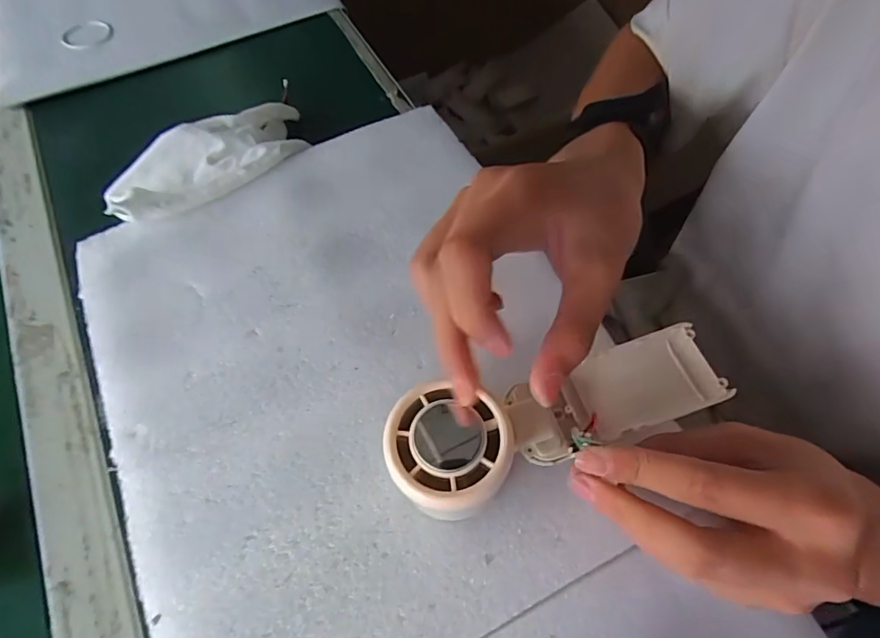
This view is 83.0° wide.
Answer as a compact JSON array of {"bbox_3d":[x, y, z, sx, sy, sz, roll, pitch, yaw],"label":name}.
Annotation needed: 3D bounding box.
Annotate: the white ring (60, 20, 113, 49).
[{"bbox_3d":[-0.341,-0.273,0.478,0.046,0.007,0.046,-1,62,2],"label":"white ring"}]

